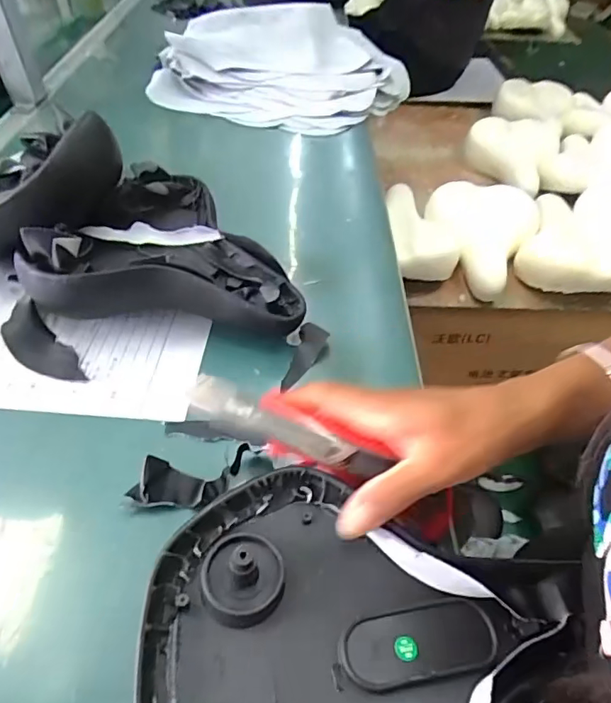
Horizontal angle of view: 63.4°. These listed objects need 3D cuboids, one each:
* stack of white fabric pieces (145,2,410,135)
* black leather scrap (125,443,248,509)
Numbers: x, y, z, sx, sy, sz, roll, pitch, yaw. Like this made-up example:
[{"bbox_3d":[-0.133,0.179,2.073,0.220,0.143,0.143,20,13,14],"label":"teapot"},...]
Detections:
[{"bbox_3d":[-0.038,-0.484,0.817,0.389,0.082,0.347,18,48,15],"label":"stack of white fabric pieces"},{"bbox_3d":[-0.075,0.083,0.324,0.076,0.026,0.030,-9,47,-11],"label":"black leather scrap"}]

